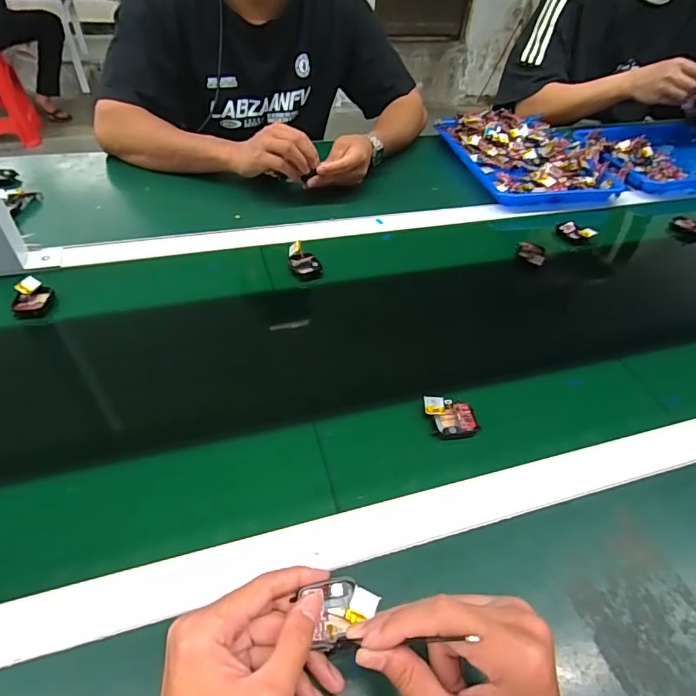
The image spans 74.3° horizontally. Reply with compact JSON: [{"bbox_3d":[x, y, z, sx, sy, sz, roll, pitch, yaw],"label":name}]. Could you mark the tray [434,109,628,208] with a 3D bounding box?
[{"bbox_3d":[0.347,-0.372,0.883,0.283,0.046,0.296,-8,45,-12],"label":"tray"}]

